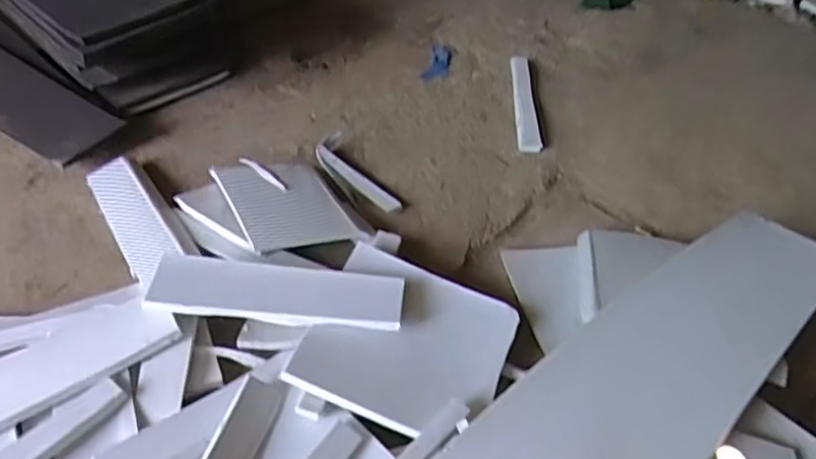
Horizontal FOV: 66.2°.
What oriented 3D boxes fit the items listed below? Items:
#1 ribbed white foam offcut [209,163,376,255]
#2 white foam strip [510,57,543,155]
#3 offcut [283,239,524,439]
[{"bbox_3d":[-0.166,-0.041,0.880,0.159,0.022,0.205,-13,45,-26],"label":"ribbed white foam offcut"},{"bbox_3d":[0.211,-0.236,1.139,0.039,0.012,0.292,-11,44,14],"label":"white foam strip"},{"bbox_3d":[0.002,0.125,0.706,0.210,0.024,0.196,19,54,12],"label":"offcut"}]

